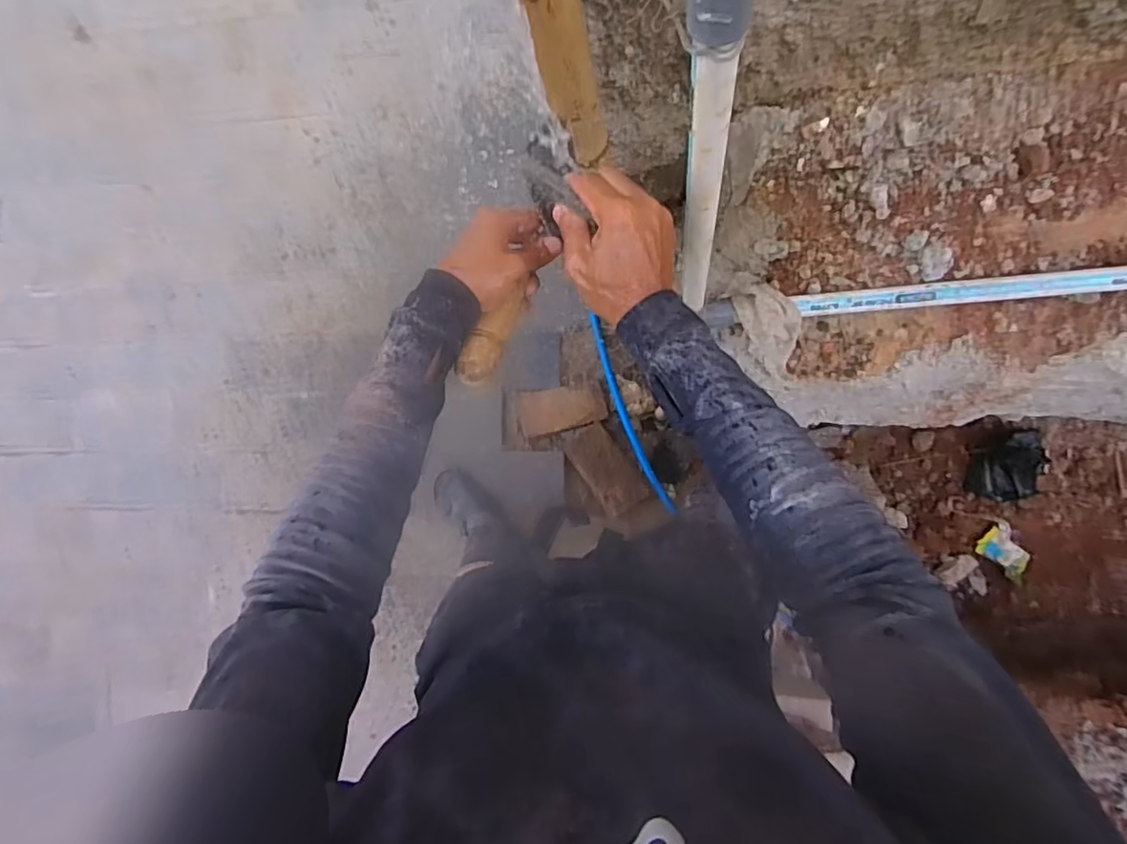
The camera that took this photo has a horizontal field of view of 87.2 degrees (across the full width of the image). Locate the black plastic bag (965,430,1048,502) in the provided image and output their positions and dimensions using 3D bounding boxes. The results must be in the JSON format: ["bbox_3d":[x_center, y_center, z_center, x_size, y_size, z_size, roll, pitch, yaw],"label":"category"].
[{"bbox_3d":[0.980,0.093,1.313,0.110,0.092,0.160,10,90,7],"label":"black plastic bag"}]

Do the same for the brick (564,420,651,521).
[{"bbox_3d":[0.100,0.107,1.391,0.118,0.067,0.212,-36,87,8],"label":"brick"}]

